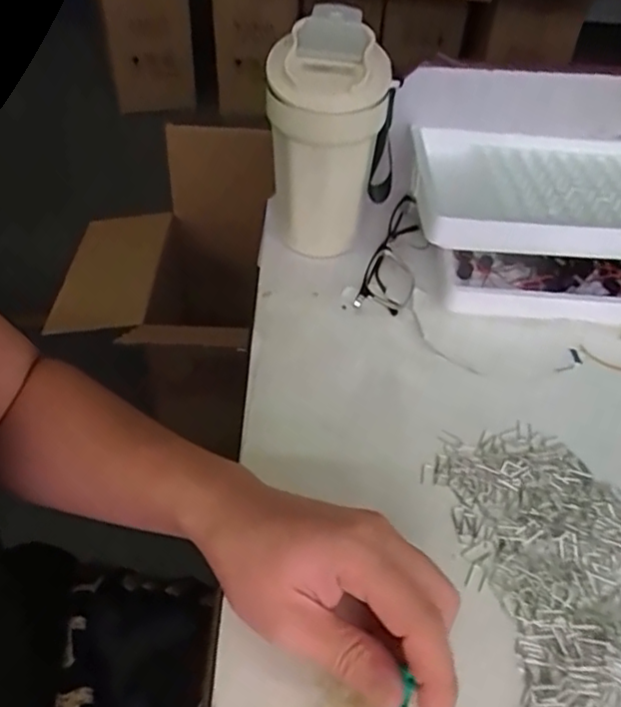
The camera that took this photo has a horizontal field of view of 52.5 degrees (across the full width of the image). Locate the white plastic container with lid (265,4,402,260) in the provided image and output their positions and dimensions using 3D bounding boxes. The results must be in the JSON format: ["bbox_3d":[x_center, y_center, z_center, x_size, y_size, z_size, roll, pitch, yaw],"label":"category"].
[{"bbox_3d":[0.014,-0.158,0.487,0.079,0.177,0.090,19,48,16],"label":"white plastic container with lid"}]

